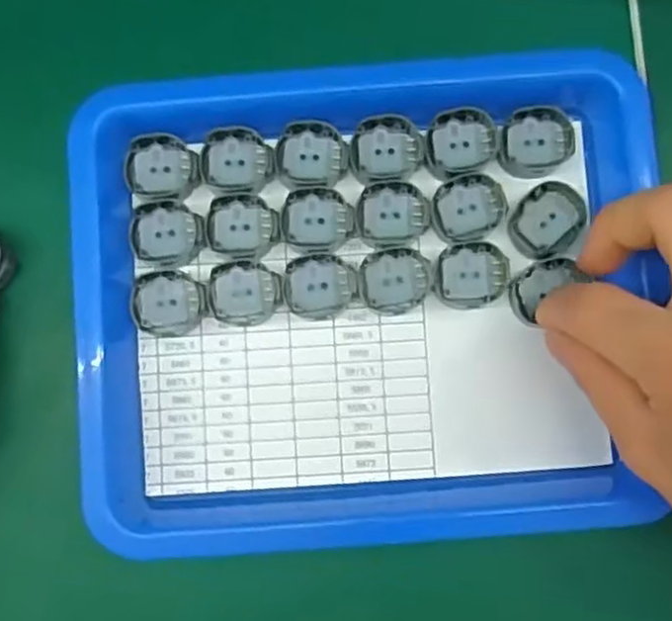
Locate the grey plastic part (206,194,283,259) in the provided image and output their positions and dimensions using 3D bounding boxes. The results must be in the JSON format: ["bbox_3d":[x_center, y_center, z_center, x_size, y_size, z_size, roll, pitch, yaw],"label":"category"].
[{"bbox_3d":[-0.036,-0.033,0.275,0.028,0.007,0.025,-4,86,-1],"label":"grey plastic part"}]

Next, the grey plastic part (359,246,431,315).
[{"bbox_3d":[0.023,-0.012,0.274,0.026,0.006,0.025,6,86,0],"label":"grey plastic part"}]

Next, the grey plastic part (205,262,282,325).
[{"bbox_3d":[-0.036,-0.007,0.273,0.028,0.007,0.024,10,86,0],"label":"grey plastic part"}]

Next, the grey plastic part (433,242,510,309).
[{"bbox_3d":[0.053,-0.014,0.271,0.027,0.004,0.025,6,86,0],"label":"grey plastic part"}]

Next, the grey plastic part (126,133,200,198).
[{"bbox_3d":[-0.068,-0.057,0.275,0.027,0.005,0.024,-7,86,-1],"label":"grey plastic part"}]

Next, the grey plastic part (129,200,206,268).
[{"bbox_3d":[-0.066,-0.030,0.275,0.028,0.009,0.025,-5,86,-1],"label":"grey plastic part"}]

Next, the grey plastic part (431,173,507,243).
[{"bbox_3d":[0.052,-0.040,0.273,0.029,0.004,0.026,-16,86,-2],"label":"grey plastic part"}]

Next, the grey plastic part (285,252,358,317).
[{"bbox_3d":[-0.005,-0.010,0.273,0.027,0.007,0.023,0,86,-1],"label":"grey plastic part"}]

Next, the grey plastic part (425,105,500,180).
[{"bbox_3d":[0.049,-0.066,0.274,0.029,0.004,0.025,-12,86,-1],"label":"grey plastic part"}]

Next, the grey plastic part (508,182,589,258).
[{"bbox_3d":[0.082,-0.035,0.272,0.026,0.005,0.031,40,86,2],"label":"grey plastic part"}]

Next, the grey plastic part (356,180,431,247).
[{"bbox_3d":[0.022,-0.038,0.273,0.028,0.004,0.025,-1,86,-1],"label":"grey plastic part"}]

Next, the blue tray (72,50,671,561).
[{"bbox_3d":[0.012,-0.004,0.267,0.210,0.025,0.180,-5,86,-1],"label":"blue tray"}]

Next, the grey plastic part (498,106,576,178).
[{"bbox_3d":[0.079,-0.066,0.275,0.029,0.006,0.027,1,86,-1],"label":"grey plastic part"}]

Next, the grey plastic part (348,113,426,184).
[{"bbox_3d":[0.020,-0.064,0.275,0.028,0.004,0.025,-6,86,-1],"label":"grey plastic part"}]

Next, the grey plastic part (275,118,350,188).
[{"bbox_3d":[-0.010,-0.061,0.275,0.027,0.006,0.025,0,86,-1],"label":"grey plastic part"}]

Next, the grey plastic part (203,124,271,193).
[{"bbox_3d":[-0.038,-0.059,0.275,0.027,0.006,0.026,6,86,0],"label":"grey plastic part"}]

